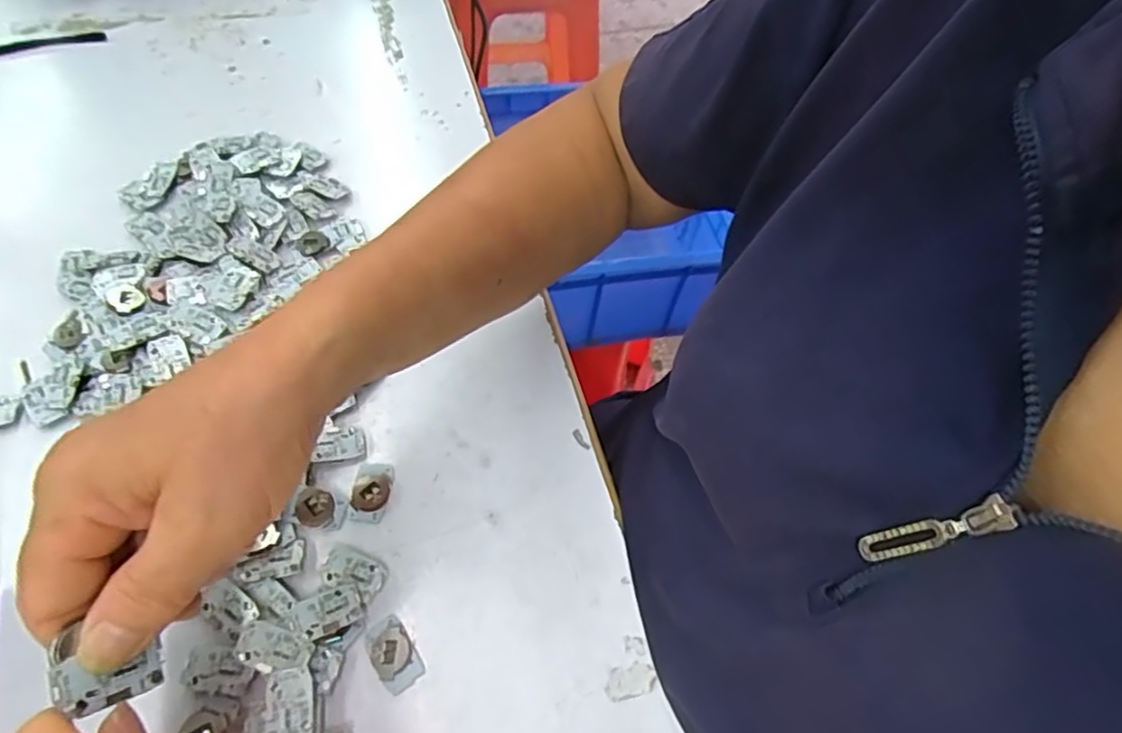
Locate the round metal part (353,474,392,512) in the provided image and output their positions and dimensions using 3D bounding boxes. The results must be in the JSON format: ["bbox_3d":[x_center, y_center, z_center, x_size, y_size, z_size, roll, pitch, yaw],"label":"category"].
[{"bbox_3d":[-0.094,0.063,0.328,0.017,0.004,0.020,25,60,11],"label":"round metal part"}]

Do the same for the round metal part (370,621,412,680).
[{"bbox_3d":[-0.075,0.125,0.289,0.019,0.006,0.019,2,58,-3],"label":"round metal part"}]

